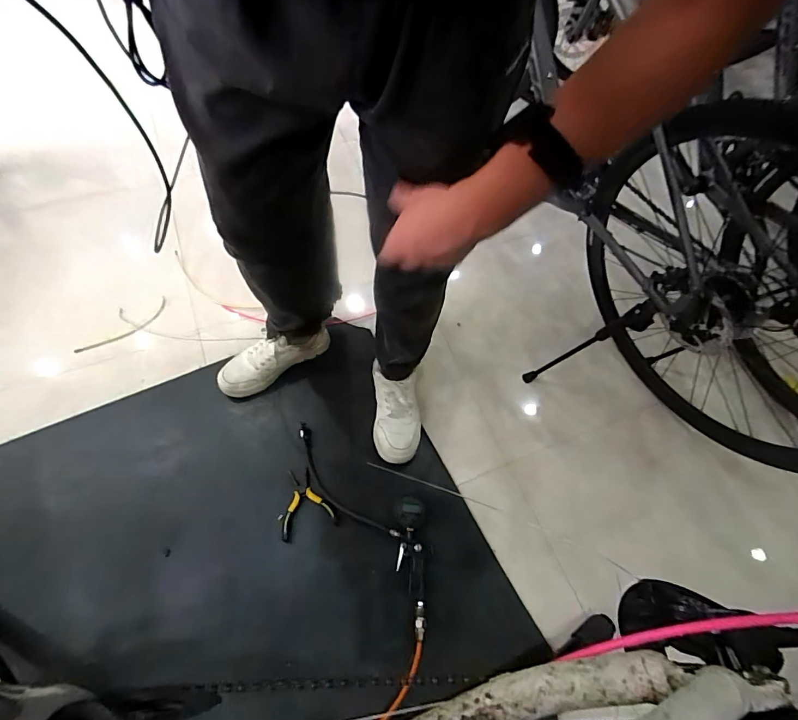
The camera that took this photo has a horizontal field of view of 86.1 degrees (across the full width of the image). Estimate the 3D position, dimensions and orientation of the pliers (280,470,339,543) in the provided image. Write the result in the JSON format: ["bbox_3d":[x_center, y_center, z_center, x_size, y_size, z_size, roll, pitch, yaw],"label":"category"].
[{"bbox_3d":[-0.208,0.307,0.923,0.117,0.014,0.133,-19,66,-12],"label":"pliers"}]

